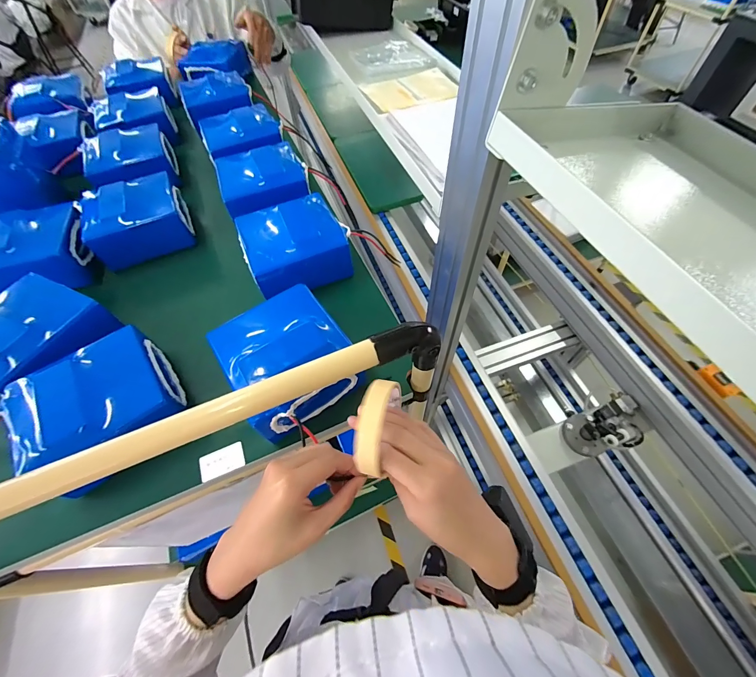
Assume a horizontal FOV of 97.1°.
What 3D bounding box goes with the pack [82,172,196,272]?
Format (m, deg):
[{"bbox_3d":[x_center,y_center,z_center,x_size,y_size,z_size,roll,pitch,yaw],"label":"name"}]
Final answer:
[{"bbox_3d":[-0.417,-0.206,0.582,0.149,0.078,0.130,-21,59,-11],"label":"pack"}]

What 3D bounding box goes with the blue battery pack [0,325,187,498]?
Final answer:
[{"bbox_3d":[-0.326,0.082,0.391,0.154,0.078,0.143,-34,62,-18],"label":"blue battery pack"}]

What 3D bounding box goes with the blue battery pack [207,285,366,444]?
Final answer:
[{"bbox_3d":[-0.109,0.024,0.413,0.141,0.070,0.156,-32,62,-17],"label":"blue battery pack"}]

